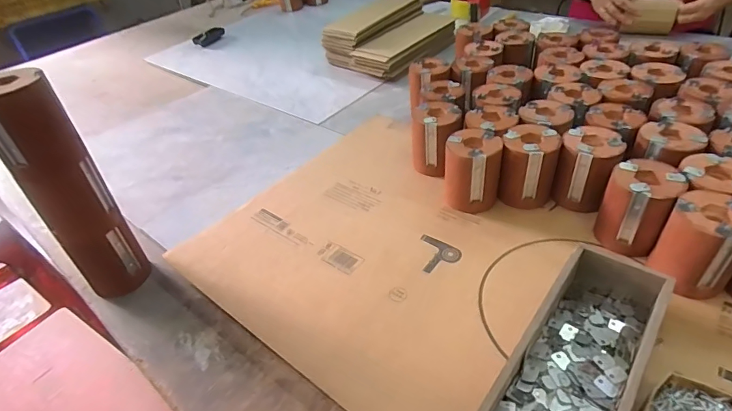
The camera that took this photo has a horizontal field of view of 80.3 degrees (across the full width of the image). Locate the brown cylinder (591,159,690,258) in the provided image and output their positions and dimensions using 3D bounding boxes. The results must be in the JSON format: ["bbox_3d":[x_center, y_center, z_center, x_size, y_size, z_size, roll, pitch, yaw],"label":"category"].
[{"bbox_3d":[0.349,0.001,0.557,0.075,0.095,0.081,30,51,35],"label":"brown cylinder"}]

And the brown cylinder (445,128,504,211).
[{"bbox_3d":[0.159,-0.051,0.649,0.078,0.101,0.076,5,41,13],"label":"brown cylinder"}]

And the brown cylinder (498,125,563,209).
[{"bbox_3d":[0.239,-0.055,0.643,0.075,0.100,0.072,6,41,14],"label":"brown cylinder"}]

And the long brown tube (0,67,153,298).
[{"bbox_3d":[-0.358,-0.006,0.534,0.073,0.295,0.080,29,51,34],"label":"long brown tube"}]

